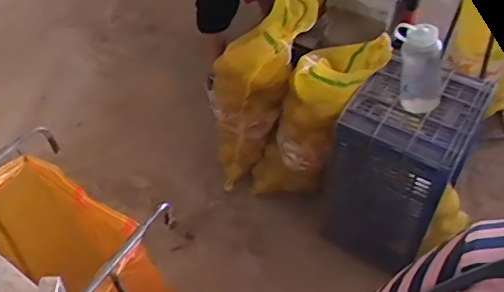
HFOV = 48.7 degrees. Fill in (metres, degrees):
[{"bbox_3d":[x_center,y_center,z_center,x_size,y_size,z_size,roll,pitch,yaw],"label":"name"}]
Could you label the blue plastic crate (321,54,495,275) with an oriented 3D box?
[{"bbox_3d":[0.388,0.024,1.464,0.276,0.431,0.378,27,54,21],"label":"blue plastic crate"}]

